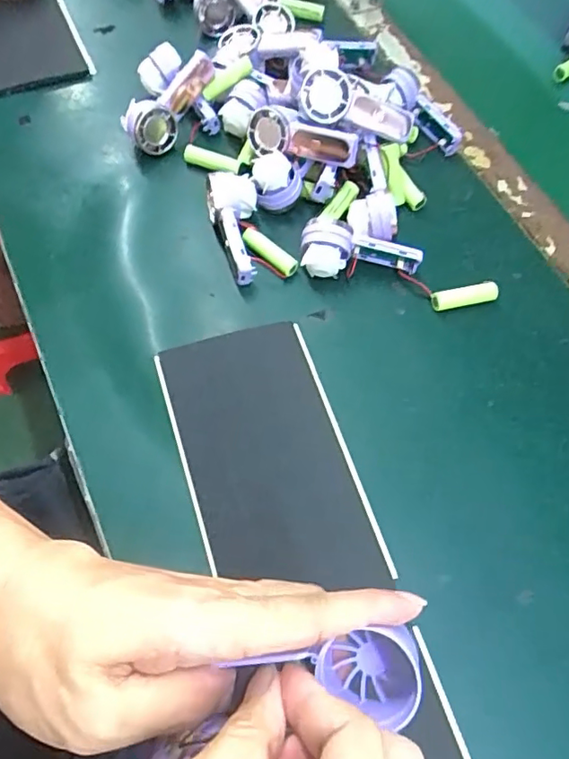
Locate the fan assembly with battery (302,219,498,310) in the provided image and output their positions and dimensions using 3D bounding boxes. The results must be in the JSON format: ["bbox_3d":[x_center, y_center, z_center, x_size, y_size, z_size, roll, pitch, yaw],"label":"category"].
[{"bbox_3d":[0.088,-0.085,0.428,0.151,0.038,0.034,15,65,4],"label":"fan assembly with battery"}]

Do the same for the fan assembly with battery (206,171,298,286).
[{"bbox_3d":[-0.031,-0.121,0.441,0.045,0.029,0.096,-20,67,-11],"label":"fan assembly with battery"}]

